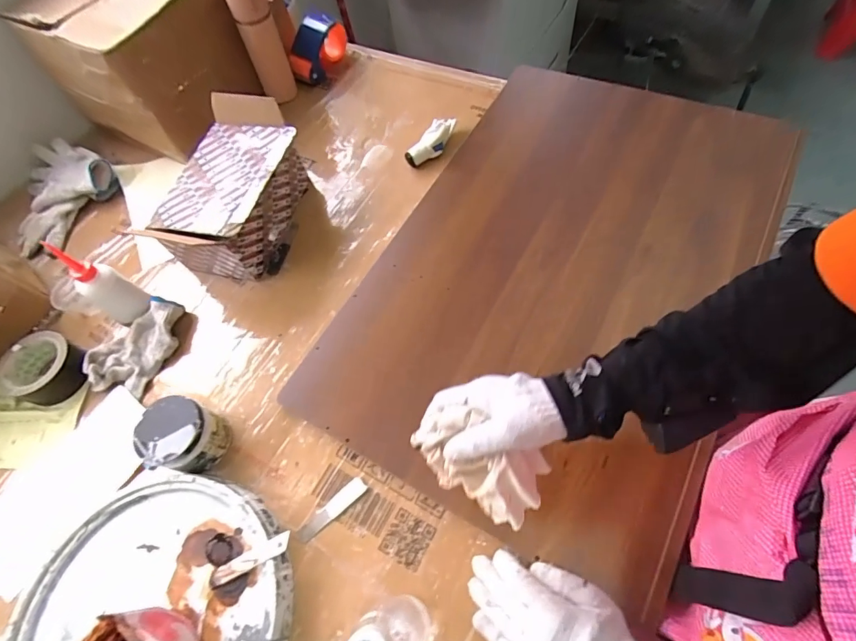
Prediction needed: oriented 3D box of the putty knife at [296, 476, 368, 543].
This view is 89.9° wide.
[{"bbox_3d":[-0.116,0.227,0.518,0.093,0.005,0.022,-38,65,-16],"label":"putty knife"}]

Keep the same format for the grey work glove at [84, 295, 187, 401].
[{"bbox_3d":[-0.436,0.038,0.650,0.091,0.036,0.154,23,65,16],"label":"grey work glove"}]

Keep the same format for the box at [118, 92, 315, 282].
[{"bbox_3d":[-0.315,-0.208,0.709,0.156,0.153,0.260,9,62,11],"label":"box"}]

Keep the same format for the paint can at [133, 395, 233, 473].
[{"bbox_3d":[-0.309,0.147,0.547,0.083,0.076,0.088,4,61,9],"label":"paint can"}]

